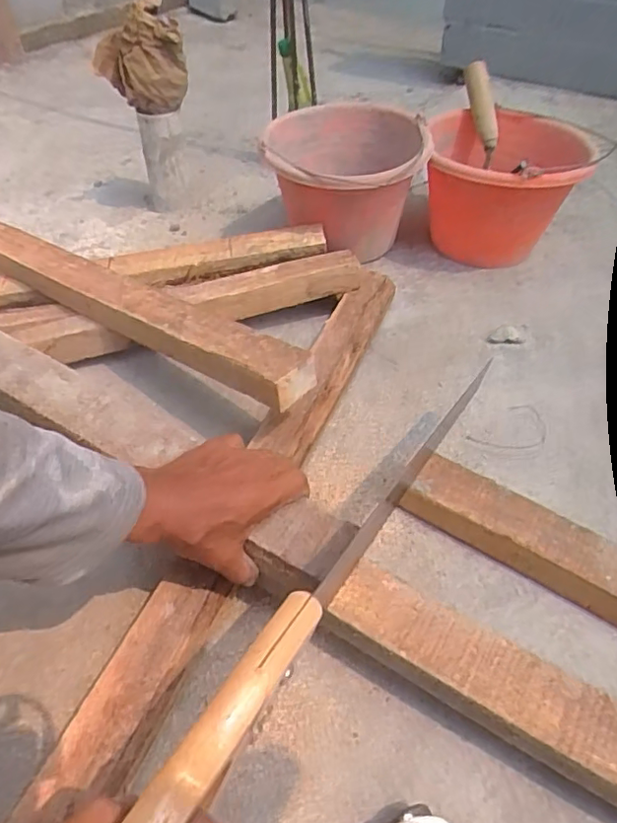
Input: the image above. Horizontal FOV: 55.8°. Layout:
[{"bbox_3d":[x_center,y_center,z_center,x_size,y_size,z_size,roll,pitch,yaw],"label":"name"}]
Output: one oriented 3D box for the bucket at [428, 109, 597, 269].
[{"bbox_3d":[0.300,-0.339,0.903,0.227,0.164,0.262,12,49,11],"label":"bucket"}]

